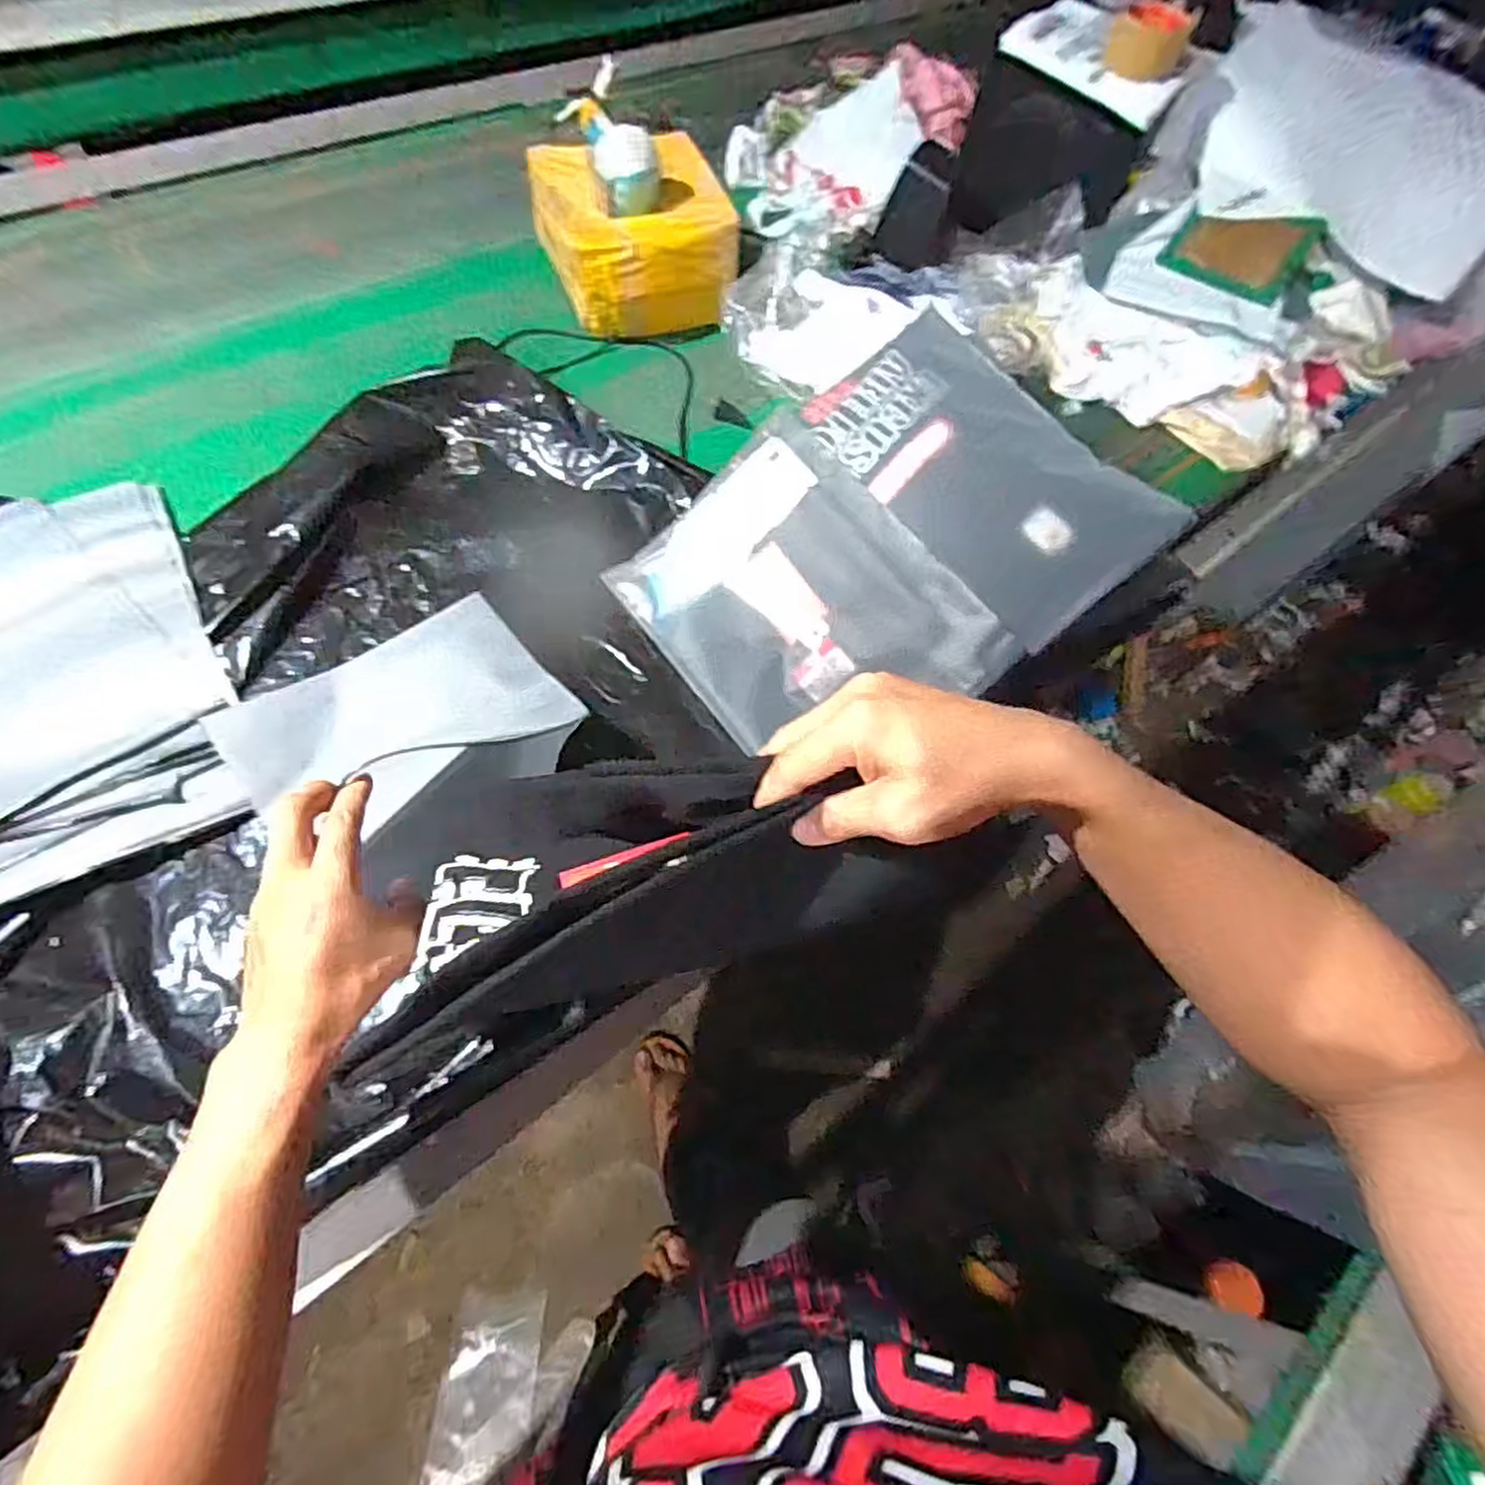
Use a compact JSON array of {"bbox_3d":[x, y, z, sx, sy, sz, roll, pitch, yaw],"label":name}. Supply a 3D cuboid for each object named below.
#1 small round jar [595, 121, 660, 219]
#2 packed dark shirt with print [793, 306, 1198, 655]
[{"bbox_3d":[-0.133,-0.662,0.837,0.076,0.062,0.065,-3,64,-8],"label":"small round jar"},{"bbox_3d":[0.209,-0.250,0.651,0.181,0.037,0.326,-41,72,3],"label":"packed dark shirt with print"}]

